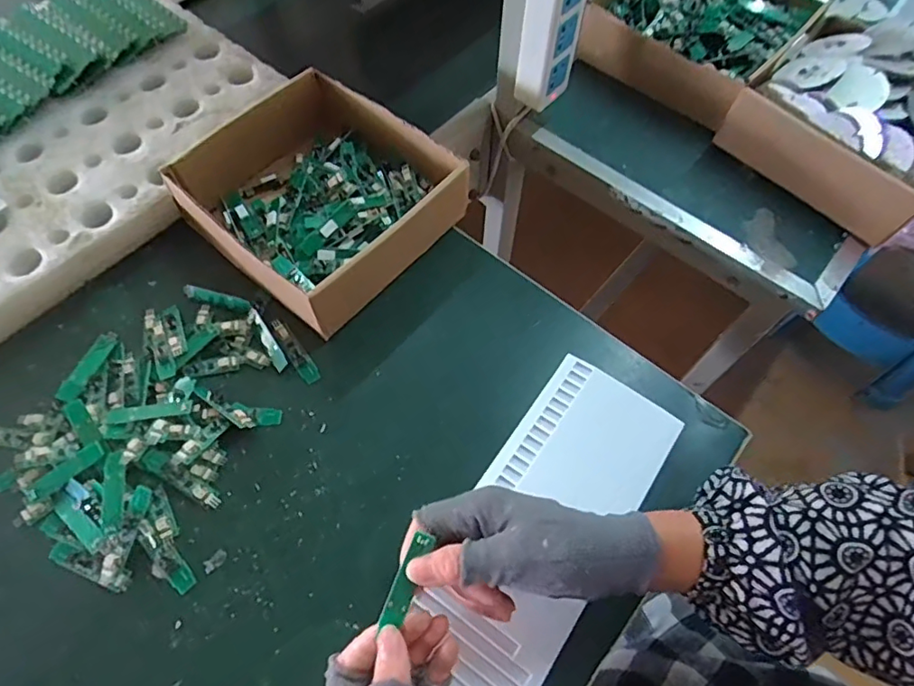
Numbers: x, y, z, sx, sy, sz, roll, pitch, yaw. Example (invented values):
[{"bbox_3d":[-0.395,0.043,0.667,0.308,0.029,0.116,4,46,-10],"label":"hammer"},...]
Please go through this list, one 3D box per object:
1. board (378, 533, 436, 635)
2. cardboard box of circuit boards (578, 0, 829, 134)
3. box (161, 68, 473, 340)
[{"bbox_3d":[-0.029,0.142,0.330,0.014,0.004,0.052,23,72,-3],"label":"board"},{"bbox_3d":[0.273,-0.362,0.620,0.213,0.065,0.220,42,69,19],"label":"cardboard box of circuit boards"},{"bbox_3d":[-0.124,-0.137,0.514,0.204,0.064,0.191,37,67,17],"label":"box"}]

